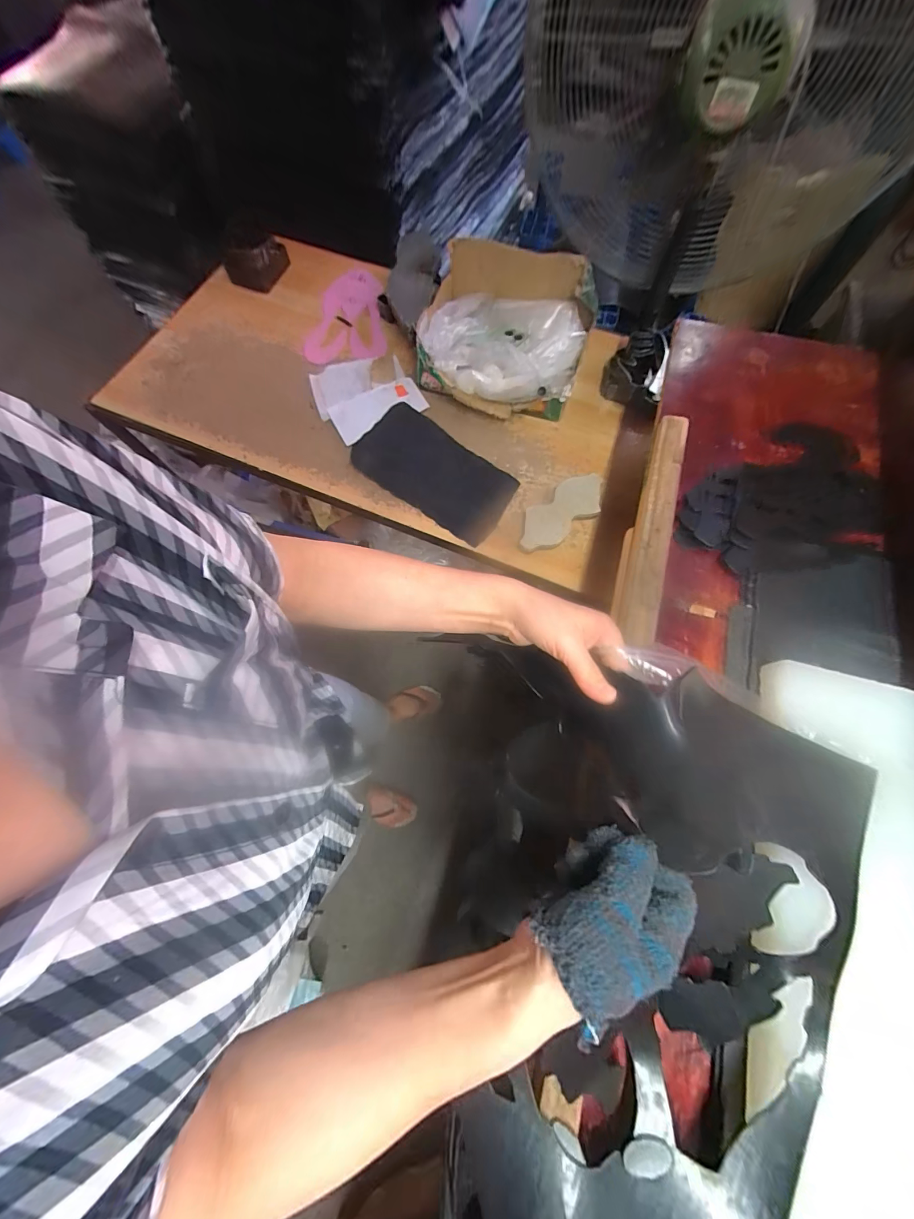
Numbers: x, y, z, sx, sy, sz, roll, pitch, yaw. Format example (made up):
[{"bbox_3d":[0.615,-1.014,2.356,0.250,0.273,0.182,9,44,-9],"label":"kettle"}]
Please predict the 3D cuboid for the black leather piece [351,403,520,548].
[{"bbox_3d":[-0.042,-0.252,0.731,0.300,0.011,0.159,37,78,10],"label":"black leather piece"}]

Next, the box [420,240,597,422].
[{"bbox_3d":[0.081,-0.517,0.751,0.318,0.116,0.272,21,76,7],"label":"box"}]

